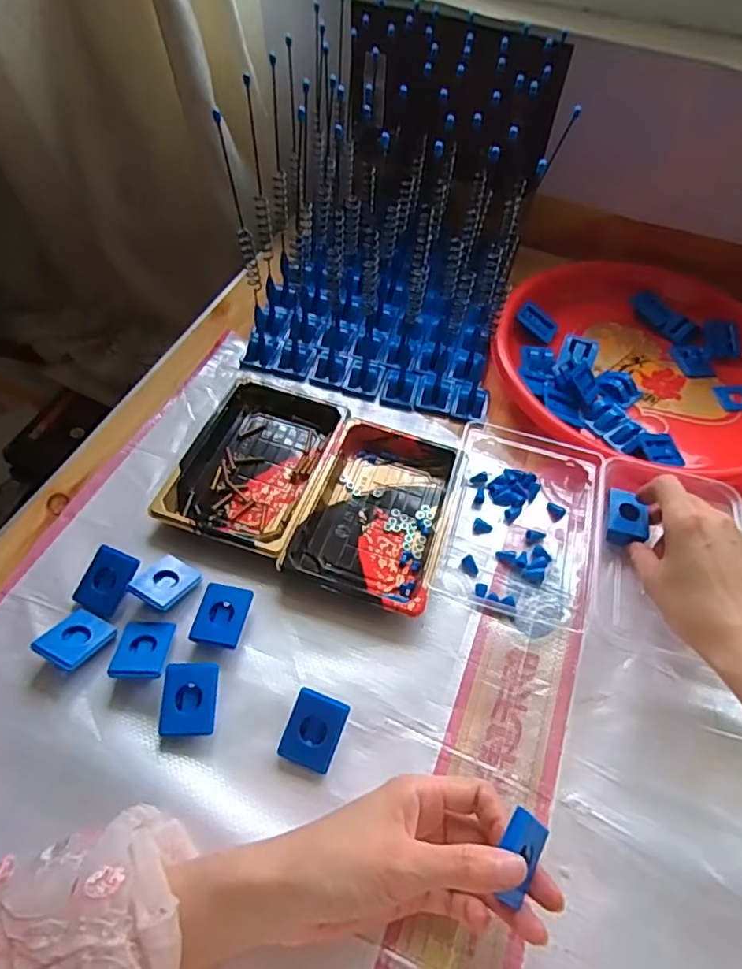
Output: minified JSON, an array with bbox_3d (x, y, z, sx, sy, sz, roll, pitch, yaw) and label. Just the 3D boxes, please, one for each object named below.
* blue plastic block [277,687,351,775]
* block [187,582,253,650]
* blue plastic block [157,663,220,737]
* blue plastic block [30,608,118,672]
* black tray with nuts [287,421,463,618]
[{"bbox_3d":[-0.036,0.157,0.374,0.035,0.021,0.040,20,55,10],"label":"blue plastic block"},{"bbox_3d":[-0.105,0.094,0.415,0.034,0.016,0.043,12,54,5],"label":"block"},{"bbox_3d":[-0.116,0.140,0.380,0.034,0.019,0.042,1,54,-4],"label":"blue plastic block"},{"bbox_3d":[-0.198,0.104,0.392,0.032,0.007,0.045,33,29,8],"label":"blue plastic block"},{"bbox_3d":[0.007,0.022,0.470,0.106,0.025,0.157,17,55,8],"label":"black tray with nuts"}]

